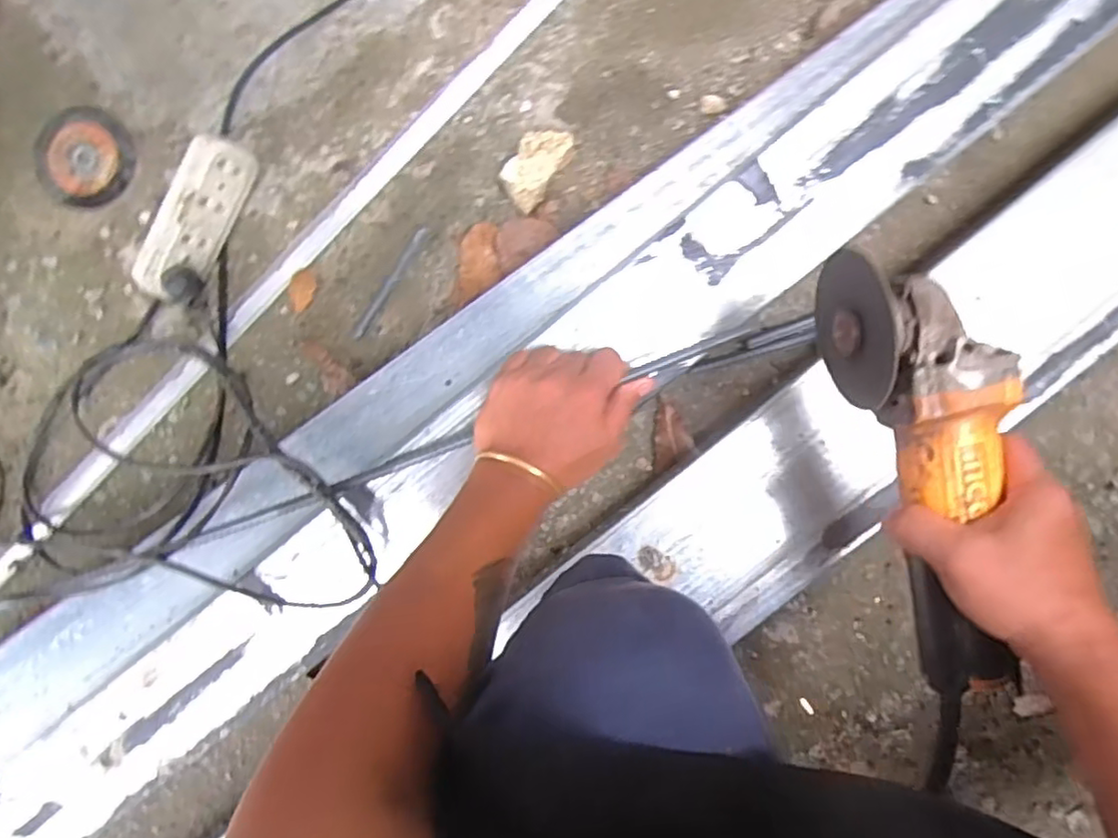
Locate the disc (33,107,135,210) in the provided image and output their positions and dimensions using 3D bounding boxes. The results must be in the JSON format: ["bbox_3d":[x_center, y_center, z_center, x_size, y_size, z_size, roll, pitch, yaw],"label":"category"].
[{"bbox_3d":[-0.488,-0.268,0.656,0.106,0.004,0.097,0,89,2],"label":"disc"}]

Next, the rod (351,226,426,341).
[{"bbox_3d":[-0.167,-0.136,0.635,0.012,0.010,0.126,31,90,2],"label":"rod"}]

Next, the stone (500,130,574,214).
[{"bbox_3d":[-0.025,-0.246,0.622,0.051,0.024,0.079,33,90,2],"label":"stone"}]

